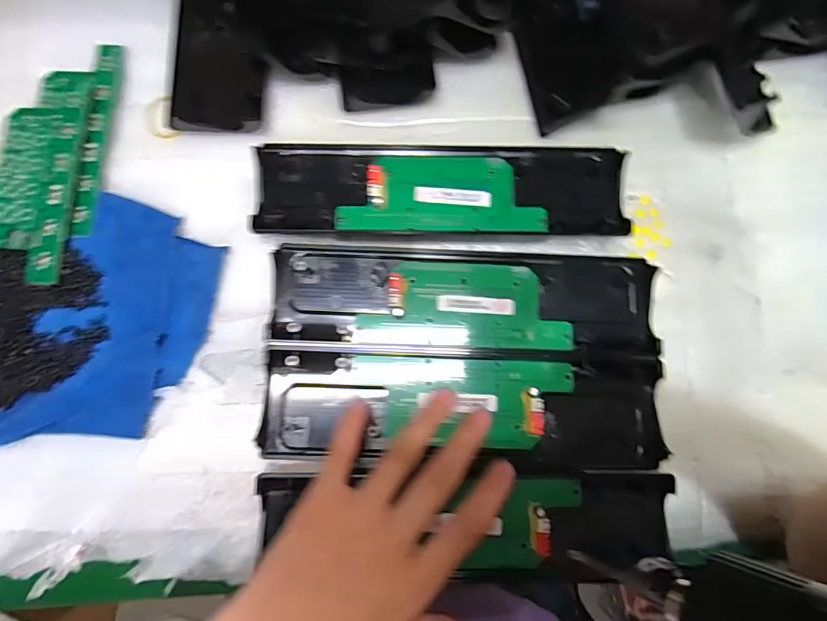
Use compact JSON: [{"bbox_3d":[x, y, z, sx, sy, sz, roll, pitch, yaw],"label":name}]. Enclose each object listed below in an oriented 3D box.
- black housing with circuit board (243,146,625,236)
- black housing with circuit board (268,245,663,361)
[{"bbox_3d":[0.020,-0.084,0.320,0.242,0.014,0.066,0,82,-2],"label":"black housing with circuit board"},{"bbox_3d":[0.035,-0.006,0.307,0.243,0.015,0.070,2,82,-2],"label":"black housing with circuit board"}]

